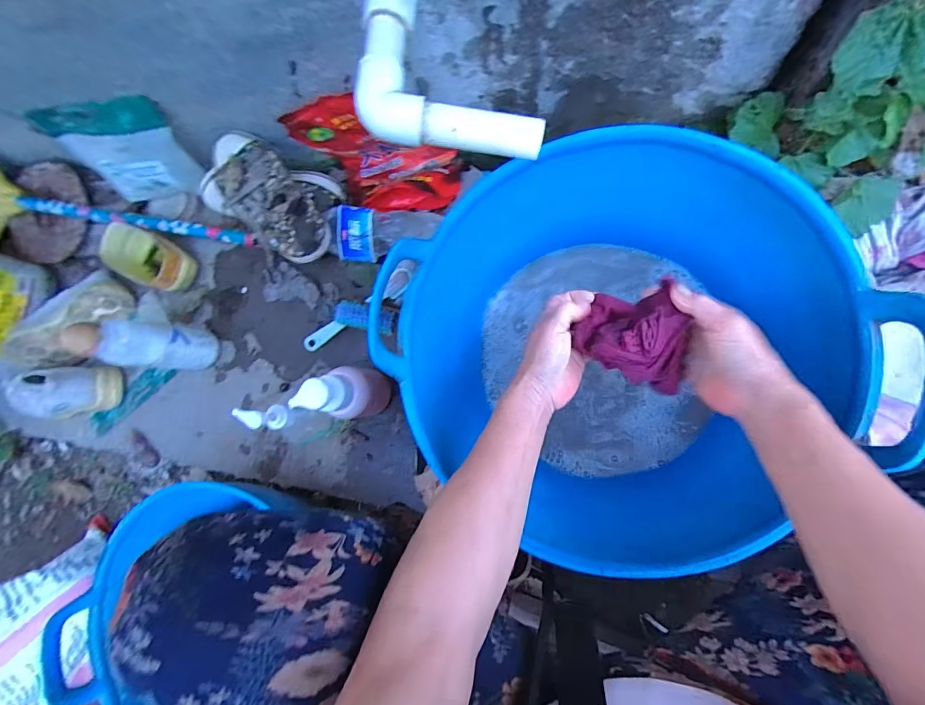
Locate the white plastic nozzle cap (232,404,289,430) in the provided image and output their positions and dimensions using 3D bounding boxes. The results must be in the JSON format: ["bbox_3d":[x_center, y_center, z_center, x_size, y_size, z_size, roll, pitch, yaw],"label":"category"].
[{"bbox_3d":[-0.243,0.078,0.488,0.024,0.059,0.027,7,87,35],"label":"white plastic nozzle cap"}]

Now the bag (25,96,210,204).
[{"bbox_3d":[-0.529,-0.306,0.626,0.240,0.132,0.071,1,82,13],"label":"bag"}]

